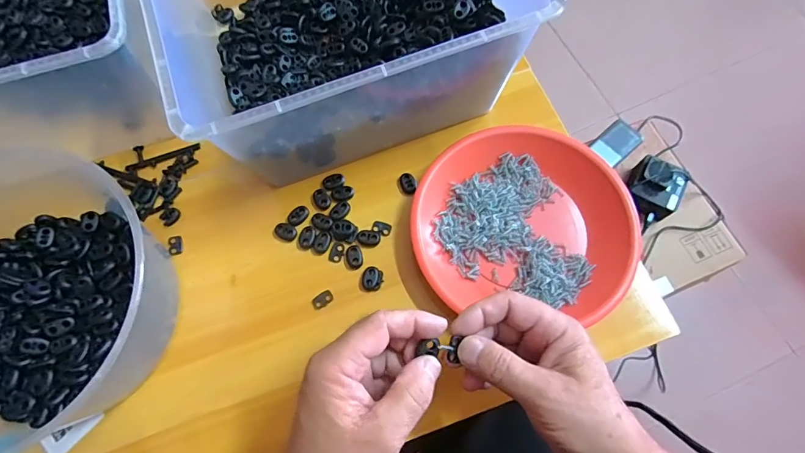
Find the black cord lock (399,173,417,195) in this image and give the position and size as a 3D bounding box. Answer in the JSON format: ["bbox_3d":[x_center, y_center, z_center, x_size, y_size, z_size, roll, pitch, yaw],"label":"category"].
[{"bbox_3d":[0.006,-0.042,0.419,0.015,0.005,0.022,-19,70,-5],"label":"black cord lock"}]

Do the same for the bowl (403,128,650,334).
[{"bbox_3d":[0.108,-0.008,0.393,0.193,0.030,0.168,5,70,3],"label":"bowl"}]

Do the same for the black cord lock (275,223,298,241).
[{"bbox_3d":[-0.110,0.005,0.405,0.022,0.004,0.015,32,74,12],"label":"black cord lock"}]

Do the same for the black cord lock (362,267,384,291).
[{"bbox_3d":[-0.027,0.047,0.388,0.018,0.005,0.021,-6,70,-1],"label":"black cord lock"}]

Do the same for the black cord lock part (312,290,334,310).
[{"bbox_3d":[-0.072,0.065,0.384,0.019,0.004,0.013,-37,73,-12],"label":"black cord lock part"}]

